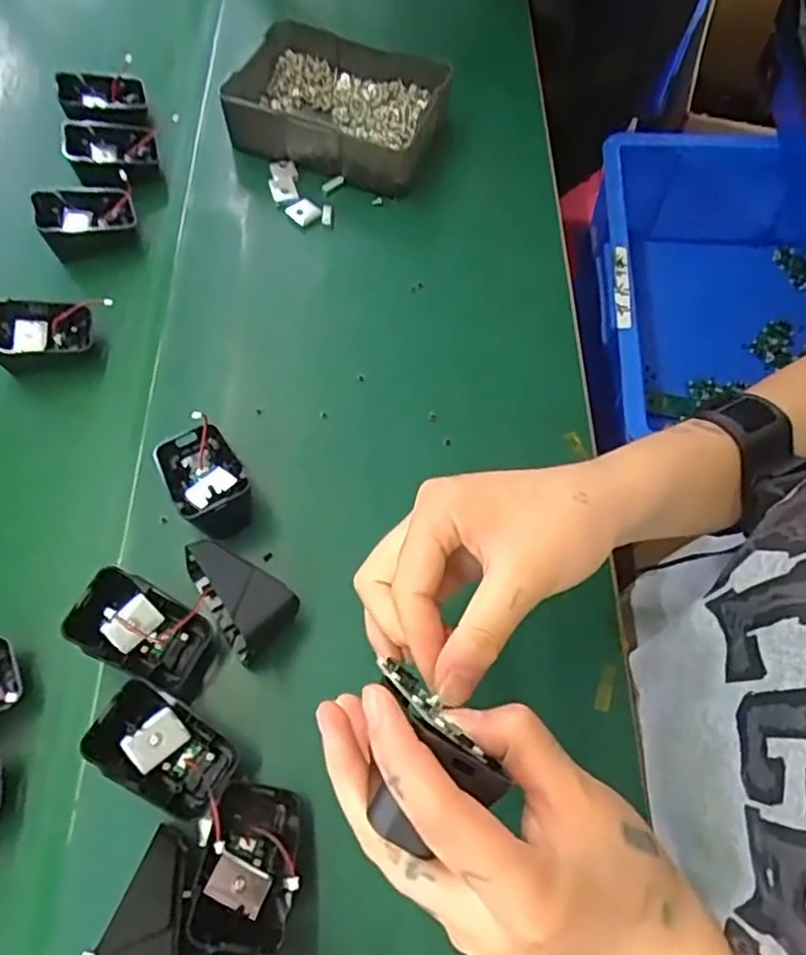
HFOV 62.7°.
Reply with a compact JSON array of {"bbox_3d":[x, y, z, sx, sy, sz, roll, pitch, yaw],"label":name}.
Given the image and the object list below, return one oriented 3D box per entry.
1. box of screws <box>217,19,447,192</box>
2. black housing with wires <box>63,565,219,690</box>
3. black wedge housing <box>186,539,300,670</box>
[{"bbox_3d":[-0.050,-0.306,0.538,0.164,0.042,0.131,14,66,8],"label":"box of screws"},{"bbox_3d":[-0.139,0.085,0.363,0.065,0.046,0.046,22,67,11],"label":"black housing with wires"},{"bbox_3d":[-0.091,0.066,0.366,0.062,0.046,0.043,39,71,18],"label":"black wedge housing"}]

